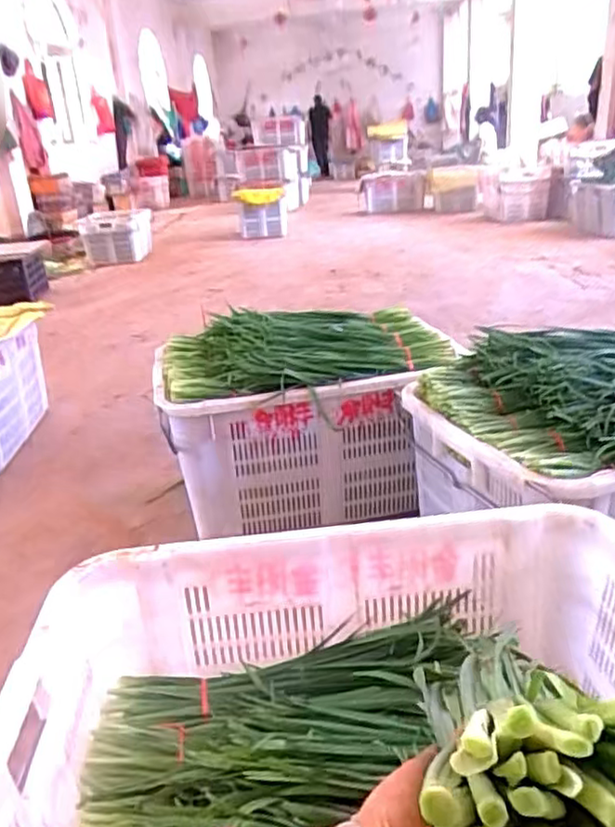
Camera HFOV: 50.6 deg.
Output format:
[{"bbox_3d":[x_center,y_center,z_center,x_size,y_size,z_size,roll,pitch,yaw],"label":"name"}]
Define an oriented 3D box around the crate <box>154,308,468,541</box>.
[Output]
[{"bbox_3d":[0.004,-0.016,1.504,0.644,0.371,0.433,-4,24,0],"label":"crate"}]

